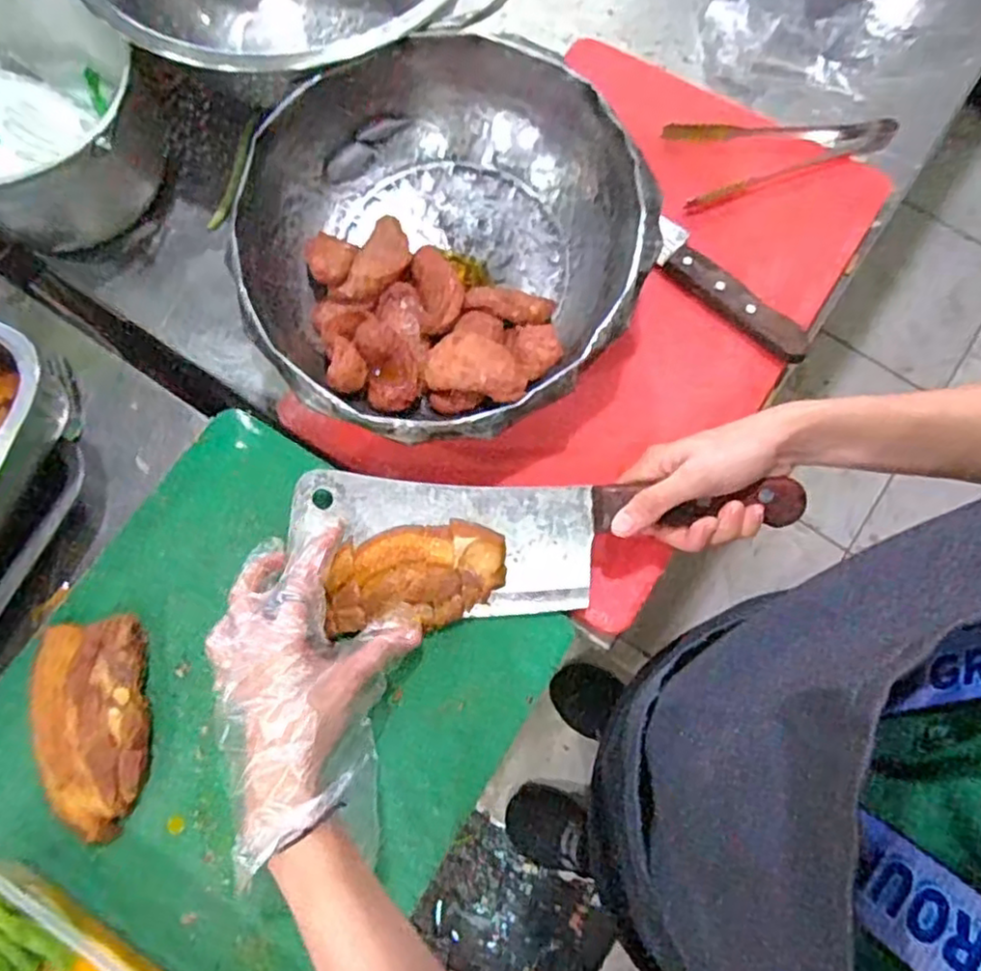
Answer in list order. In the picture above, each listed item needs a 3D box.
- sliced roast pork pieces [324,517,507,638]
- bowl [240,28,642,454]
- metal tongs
[{"bbox_3d":[-0.048,0.058,0.437,0.113,0.029,0.061,-11,74,-3],"label":"sliced roast pork pieces"},{"bbox_3d":[-0.033,-0.165,0.486,0.260,0.090,0.273,0,74,0],"label":"bowl"},{"bbox_3d":[0.232,-0.282,0.562,0.178,0.020,0.075,-19,78,-5],"label":"metal tongs"}]

